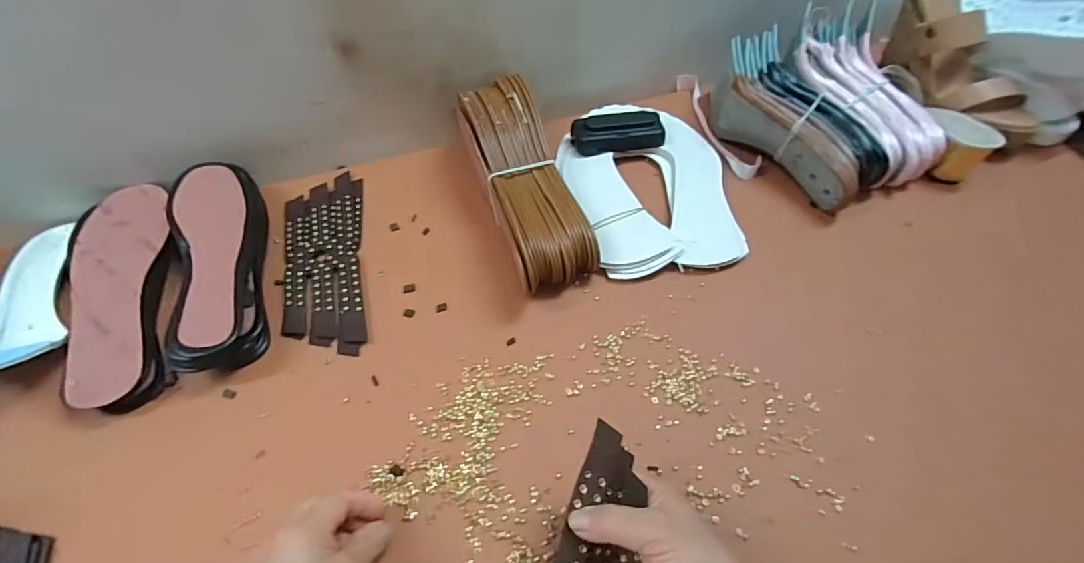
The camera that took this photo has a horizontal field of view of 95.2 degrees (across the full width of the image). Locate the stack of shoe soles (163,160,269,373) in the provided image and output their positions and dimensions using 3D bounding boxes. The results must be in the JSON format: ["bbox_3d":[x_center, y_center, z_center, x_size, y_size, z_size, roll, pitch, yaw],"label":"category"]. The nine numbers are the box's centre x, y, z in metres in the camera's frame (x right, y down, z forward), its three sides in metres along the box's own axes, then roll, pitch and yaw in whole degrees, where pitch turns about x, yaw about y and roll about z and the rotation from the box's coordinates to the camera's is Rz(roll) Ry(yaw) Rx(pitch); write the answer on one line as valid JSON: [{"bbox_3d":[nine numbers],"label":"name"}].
[{"bbox_3d":[-0.299,-0.018,0.465,0.069,0.050,0.215,-17,56,-12],"label":"stack of shoe soles"}]

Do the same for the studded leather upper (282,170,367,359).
[{"bbox_3d":[-0.220,-0.025,0.499,0.076,0.007,0.222,-11,55,-8],"label":"studded leather upper"}]

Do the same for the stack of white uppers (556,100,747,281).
[{"bbox_3d":[0.117,-0.119,0.562,0.173,0.026,0.261,-13,55,-10],"label":"stack of white uppers"}]

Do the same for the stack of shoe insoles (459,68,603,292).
[{"bbox_3d":[-0.022,-0.101,0.512,0.082,0.084,0.232,-17,56,-12],"label":"stack of shoe insoles"}]

